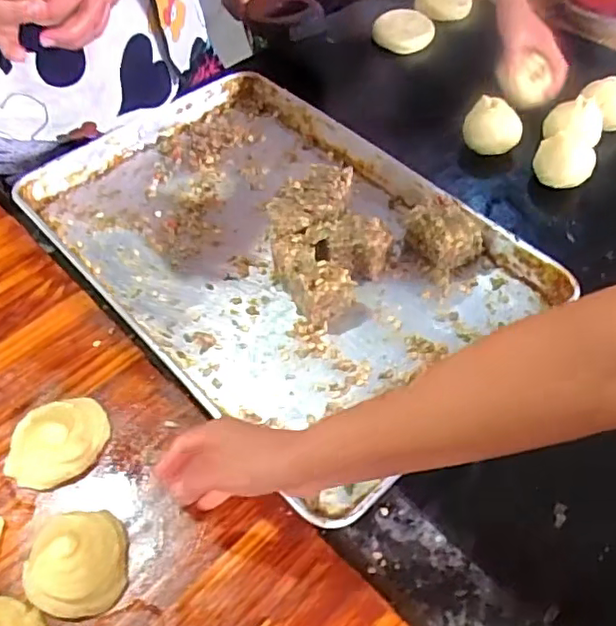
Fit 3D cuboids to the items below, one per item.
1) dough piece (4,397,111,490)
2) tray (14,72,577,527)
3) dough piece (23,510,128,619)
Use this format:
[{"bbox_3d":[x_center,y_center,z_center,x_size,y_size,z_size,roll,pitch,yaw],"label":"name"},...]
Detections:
[{"bbox_3d":[-0.236,0.116,0.563,0.078,0.033,0.093,30,61,21],"label":"dough piece"},{"bbox_3d":[-0.045,-0.091,0.747,0.394,0.053,0.591,-38,62,-22],"label":"tray"},{"bbox_3d":[-0.194,0.203,0.494,0.080,0.037,0.079,-1,54,1],"label":"dough piece"}]

